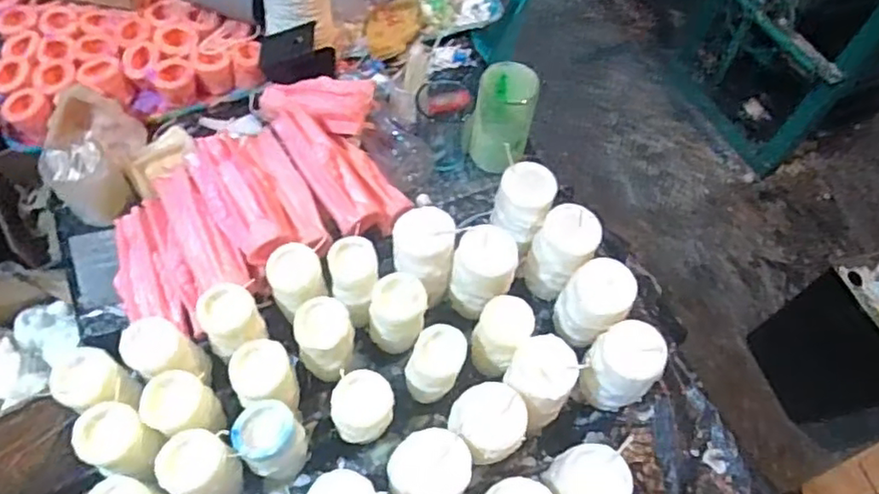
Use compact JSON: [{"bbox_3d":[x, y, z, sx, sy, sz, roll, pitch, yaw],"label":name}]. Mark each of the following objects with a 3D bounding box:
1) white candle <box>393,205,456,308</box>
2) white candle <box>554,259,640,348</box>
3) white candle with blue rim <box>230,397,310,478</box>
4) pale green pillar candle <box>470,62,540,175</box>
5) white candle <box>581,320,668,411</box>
[{"bbox_3d":[-0.019,0.014,0.664,0.066,0.093,0.074,4,60,-1],"label":"white candle"},{"bbox_3d":[0.156,0.062,0.647,0.067,0.093,0.066,35,64,15],"label":"white candle"},{"bbox_3d":[-0.150,0.175,0.567,0.051,0.099,0.053,2,60,-3],"label":"white candle with blue rim"},{"bbox_3d":[0.073,-0.149,0.765,0.080,0.116,0.067,10,60,2],"label":"pale green pillar candle"},{"bbox_3d":[0.178,0.117,0.614,0.064,0.092,0.060,2,60,-3],"label":"white candle"}]

